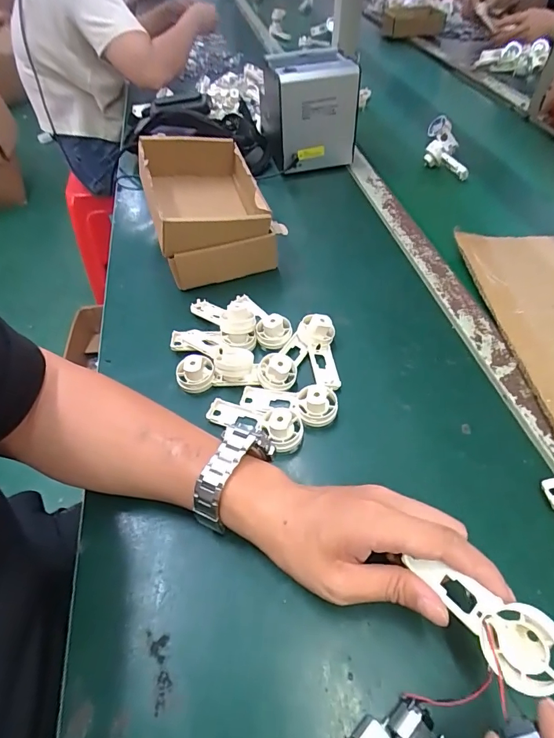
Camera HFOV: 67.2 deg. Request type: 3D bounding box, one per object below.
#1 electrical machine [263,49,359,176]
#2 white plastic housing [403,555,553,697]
[{"bbox_3d":[0.052,-0.429,0.705,0.127,0.152,0.130,-12,51,-8],"label":"electrical machine"},{"bbox_3d":[0.115,0.138,0.237,0.084,0.041,0.021,31,10,25],"label":"white plastic housing"}]

